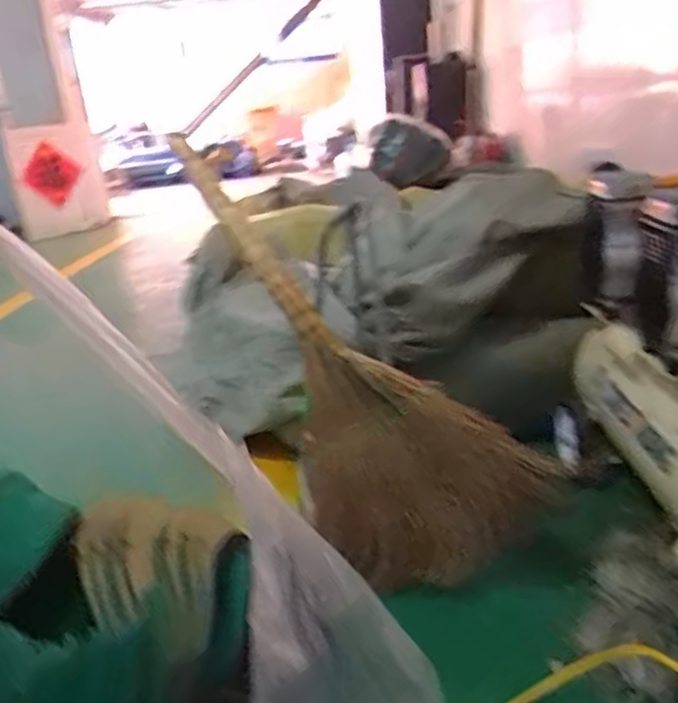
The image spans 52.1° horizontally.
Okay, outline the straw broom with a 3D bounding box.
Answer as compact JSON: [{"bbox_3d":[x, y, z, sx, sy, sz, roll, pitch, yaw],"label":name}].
[{"bbox_3d":[-0.032,0.047,1.143,0.800,0.346,0.069,43,14,21],"label":"straw broom"}]

